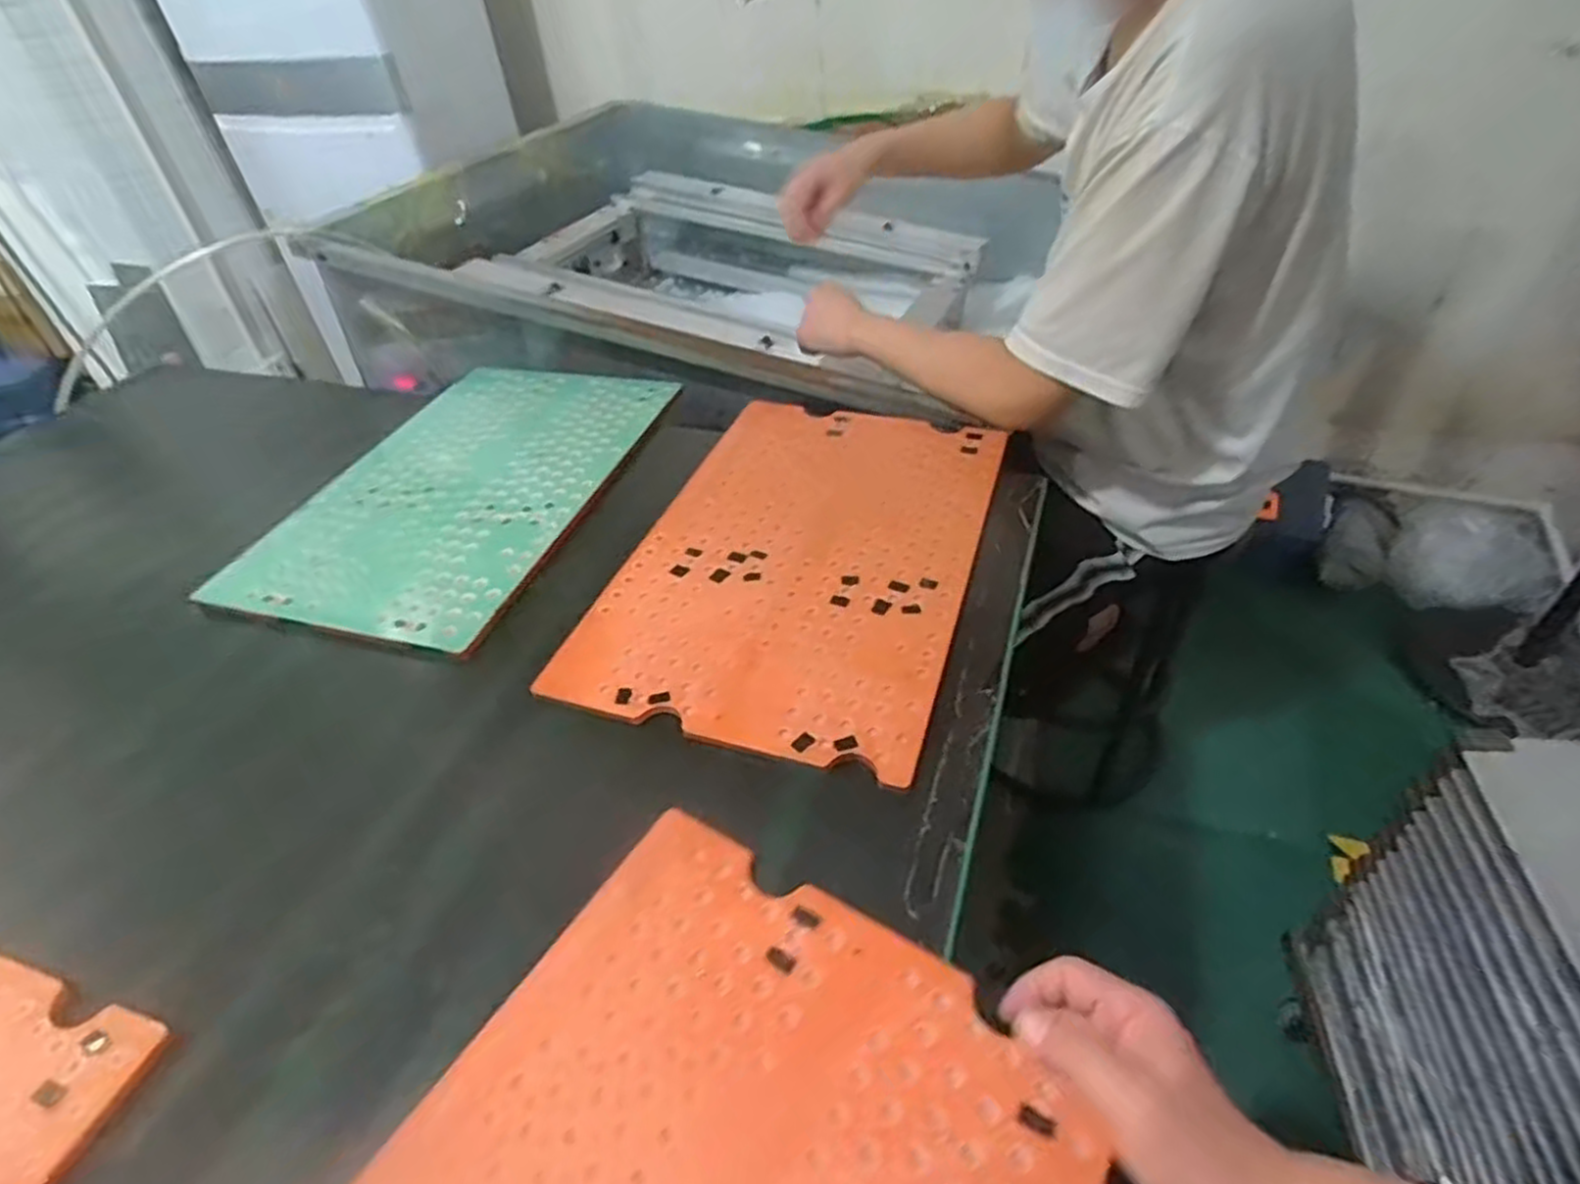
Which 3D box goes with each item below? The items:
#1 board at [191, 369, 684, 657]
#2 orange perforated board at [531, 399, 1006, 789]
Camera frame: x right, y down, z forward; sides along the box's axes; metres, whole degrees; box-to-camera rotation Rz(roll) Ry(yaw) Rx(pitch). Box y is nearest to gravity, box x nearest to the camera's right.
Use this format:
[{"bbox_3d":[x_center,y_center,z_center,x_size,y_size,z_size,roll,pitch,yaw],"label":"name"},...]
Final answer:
[{"bbox_3d":[-0.321,-0.113,0.781,0.292,0.008,0.425,9,44,16],"label":"board"},{"bbox_3d":[0.013,-0.041,0.668,0.277,0.009,0.422,11,45,17],"label":"orange perforated board"}]

